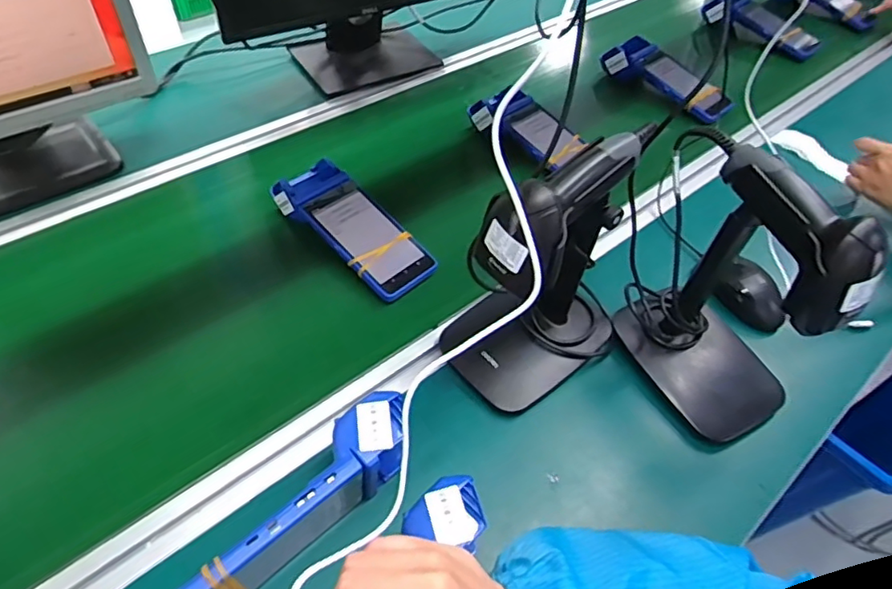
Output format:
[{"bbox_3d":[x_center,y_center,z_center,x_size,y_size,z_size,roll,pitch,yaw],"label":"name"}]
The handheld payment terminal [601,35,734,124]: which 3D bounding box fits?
[{"bbox_3d":[0.383,-0.373,0.966,0.079,0.050,0.239,-28,57,-25],"label":"handheld payment terminal"}]

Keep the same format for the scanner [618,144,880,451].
[{"bbox_3d":[0.272,0.005,0.514,0.120,0.247,0.162,-27,57,-24],"label":"scanner"}]

